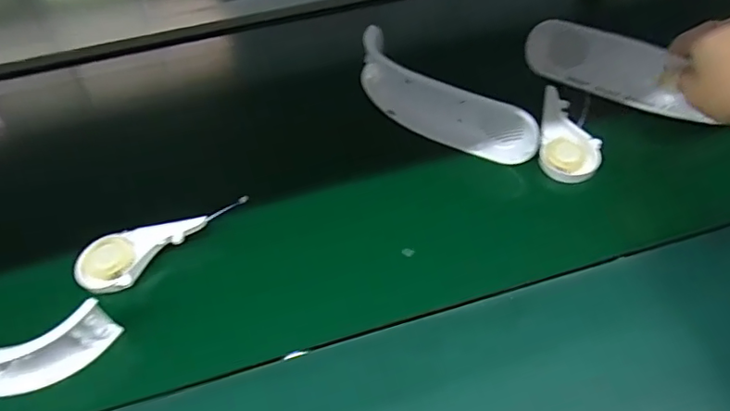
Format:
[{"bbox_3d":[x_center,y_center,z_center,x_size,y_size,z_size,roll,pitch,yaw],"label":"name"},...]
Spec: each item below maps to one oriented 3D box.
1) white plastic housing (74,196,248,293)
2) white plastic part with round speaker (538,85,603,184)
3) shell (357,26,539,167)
[{"bbox_3d":[-0.150,0.030,0.390,0.127,0.022,0.046,-14,50,-9],"label":"white plastic housing"},{"bbox_3d":[0.176,-0.062,0.449,0.048,0.015,0.091,7,60,16],"label":"white plastic part with round speaker"},{"bbox_3d":[0.061,-0.094,0.474,0.054,0.043,0.201,-35,57,-25],"label":"shell"}]

